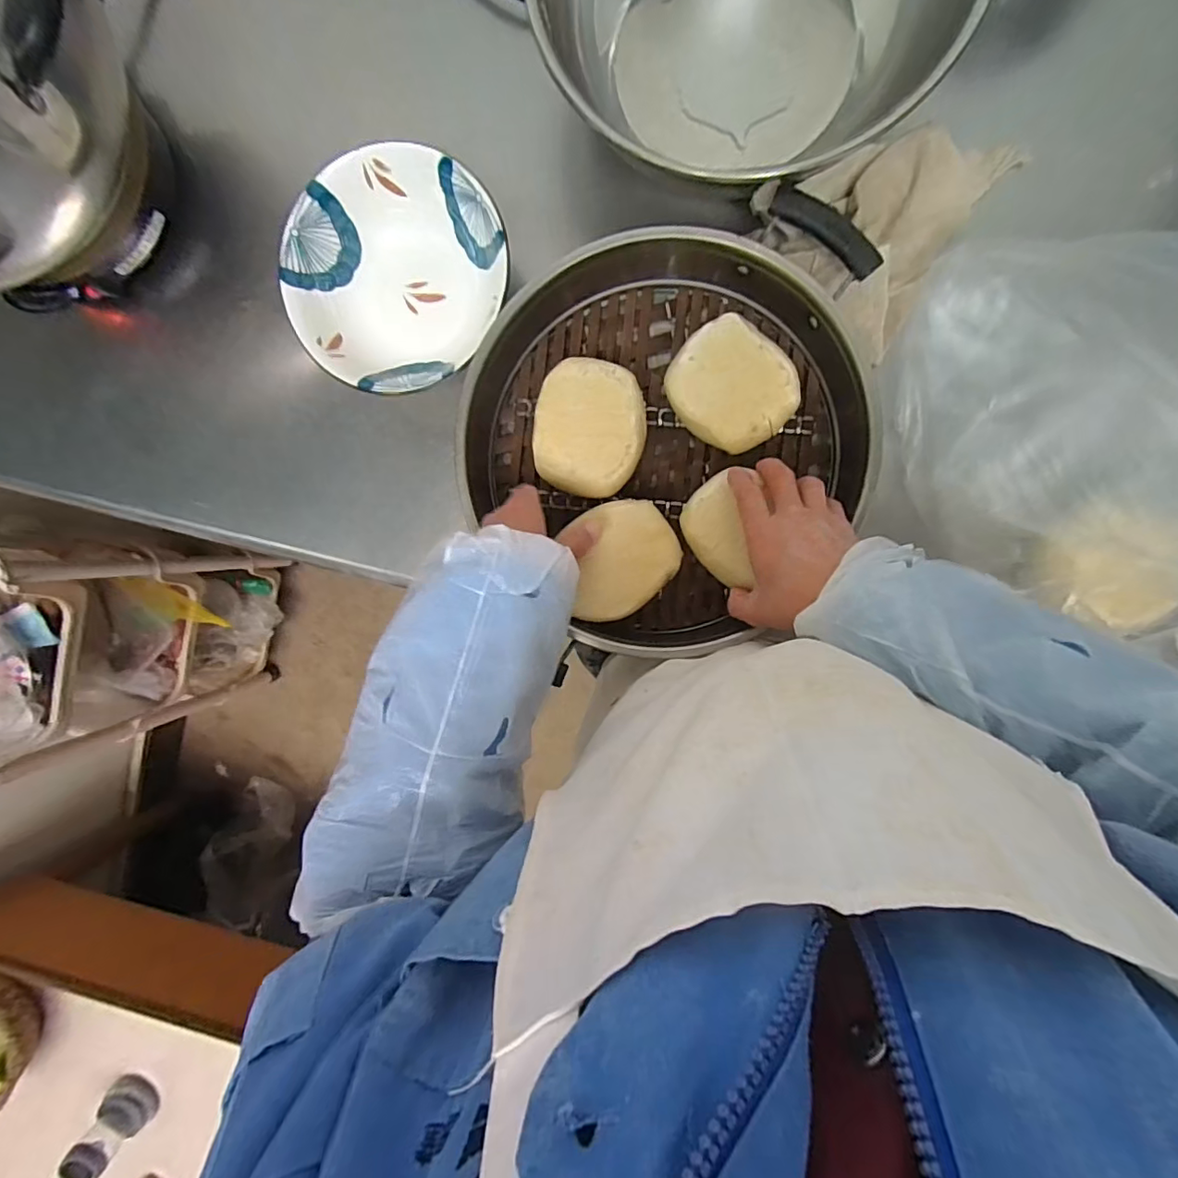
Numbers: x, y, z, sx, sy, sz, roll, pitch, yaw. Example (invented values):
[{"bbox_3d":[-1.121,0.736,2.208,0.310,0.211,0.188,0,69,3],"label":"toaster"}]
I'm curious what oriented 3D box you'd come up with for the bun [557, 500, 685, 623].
[{"bbox_3d":[0.026,-0.027,0.455,0.096,0.025,0.090,0,94,5],"label":"bun"}]

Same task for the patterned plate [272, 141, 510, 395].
[{"bbox_3d":[-0.166,-0.276,0.499,0.192,0.074,0.191,0,94,5],"label":"patterned plate"}]

